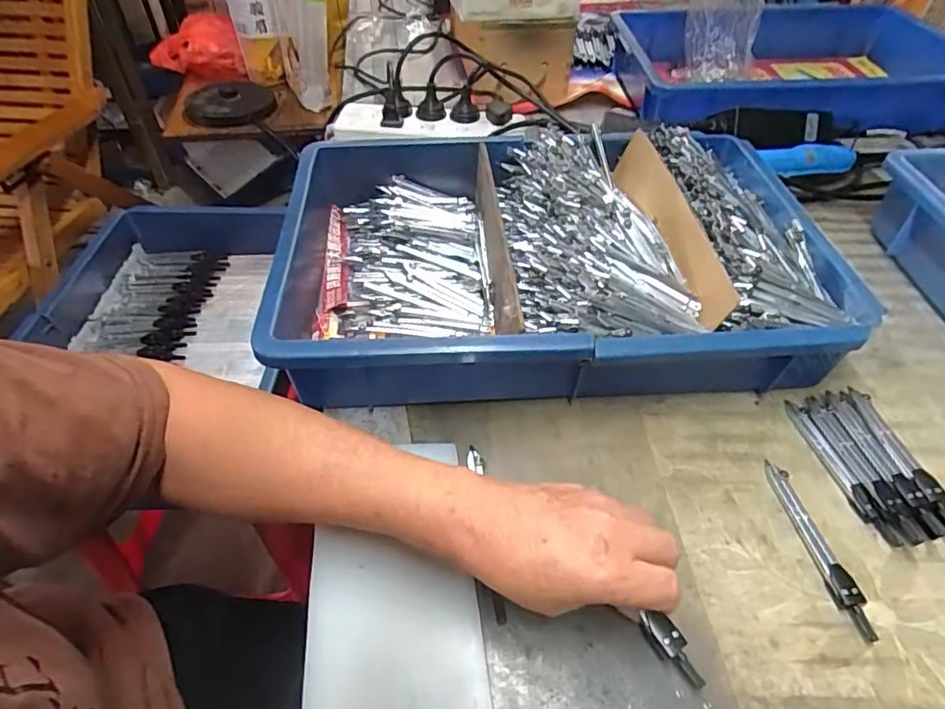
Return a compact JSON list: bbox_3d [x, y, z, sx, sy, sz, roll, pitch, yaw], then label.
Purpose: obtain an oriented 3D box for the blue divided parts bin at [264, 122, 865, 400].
[{"bbox_3d":[0.063,-0.089,0.477,0.443,0.089,0.289,-2,47,-2],"label":"blue divided parts bin"}]

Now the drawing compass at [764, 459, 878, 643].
[{"bbox_3d":[0.215,0.118,0.348,0.014,0.012,0.112,-6,48,-6],"label":"drawing compass"}]

